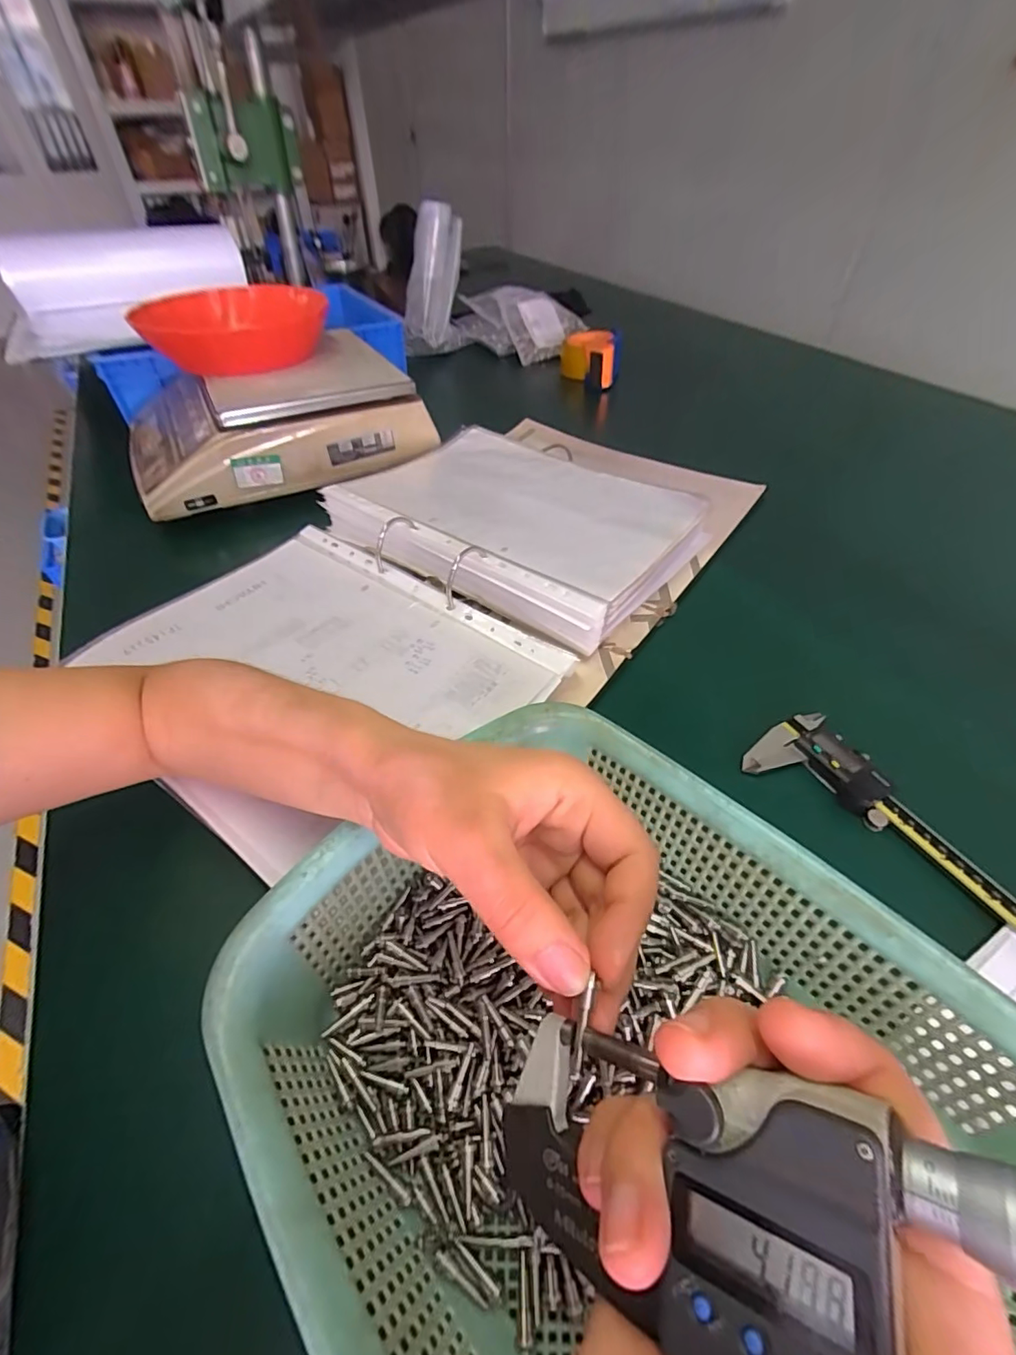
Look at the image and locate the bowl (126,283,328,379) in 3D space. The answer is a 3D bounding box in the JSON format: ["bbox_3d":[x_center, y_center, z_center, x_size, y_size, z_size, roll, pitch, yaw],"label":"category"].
[{"bbox_3d":[-0.297,-0.373,0.562,0.181,0.045,0.161,0,47,1],"label":"bowl"}]

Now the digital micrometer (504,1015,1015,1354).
[{"bbox_3d":[0.060,0.107,0.102,0.155,0.024,0.052,-20,41,33],"label":"digital micrometer"}]

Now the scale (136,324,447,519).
[{"bbox_3d":[-0.273,-0.309,0.603,0.305,0.091,0.211,-21,50,-18],"label":"scale"}]

